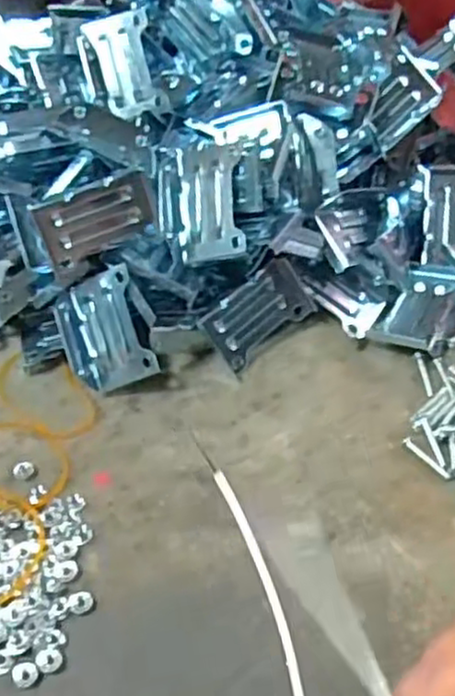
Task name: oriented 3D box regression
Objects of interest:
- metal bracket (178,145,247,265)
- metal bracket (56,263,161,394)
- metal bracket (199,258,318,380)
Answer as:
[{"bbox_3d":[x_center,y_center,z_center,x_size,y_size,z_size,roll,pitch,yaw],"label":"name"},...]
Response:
[{"bbox_3d":[-0.009,-0.073,0.360,0.036,0.007,0.058,-6,81,30],"label":"metal bracket"},{"bbox_3d":[-0.063,-0.010,0.366,0.040,0.017,0.059,-18,83,-5],"label":"metal bracket"},{"bbox_3d":[0.015,-0.017,0.382,0.057,0.036,0.010,-39,20,-13],"label":"metal bracket"}]

